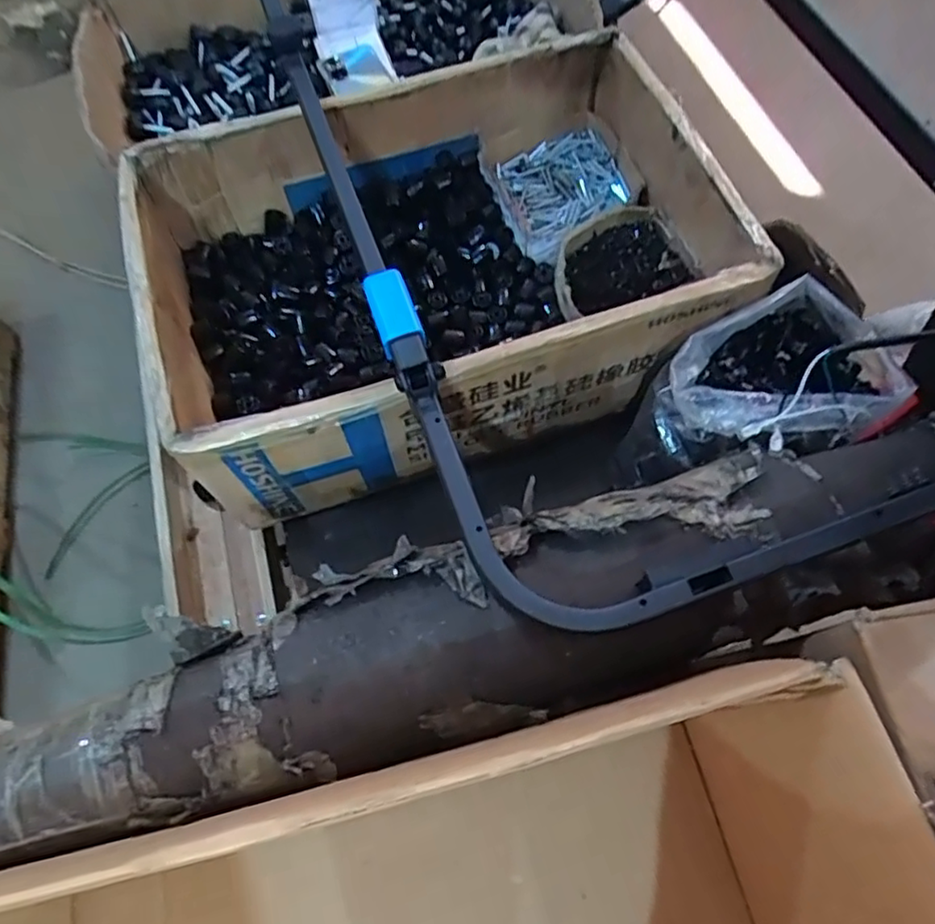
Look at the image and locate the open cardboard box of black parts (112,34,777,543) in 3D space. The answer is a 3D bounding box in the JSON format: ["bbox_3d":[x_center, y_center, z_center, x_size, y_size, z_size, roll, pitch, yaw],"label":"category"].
[{"bbox_3d":[-0.027,-0.194,0.627,0.517,0.159,0.353,-17,67,-6],"label":"open cardboard box of black parts"}]

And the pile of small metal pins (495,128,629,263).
[{"bbox_3d":[0.096,-0.299,0.711,0.141,0.053,0.130,-1,66,1],"label":"pile of small metal pins"}]

